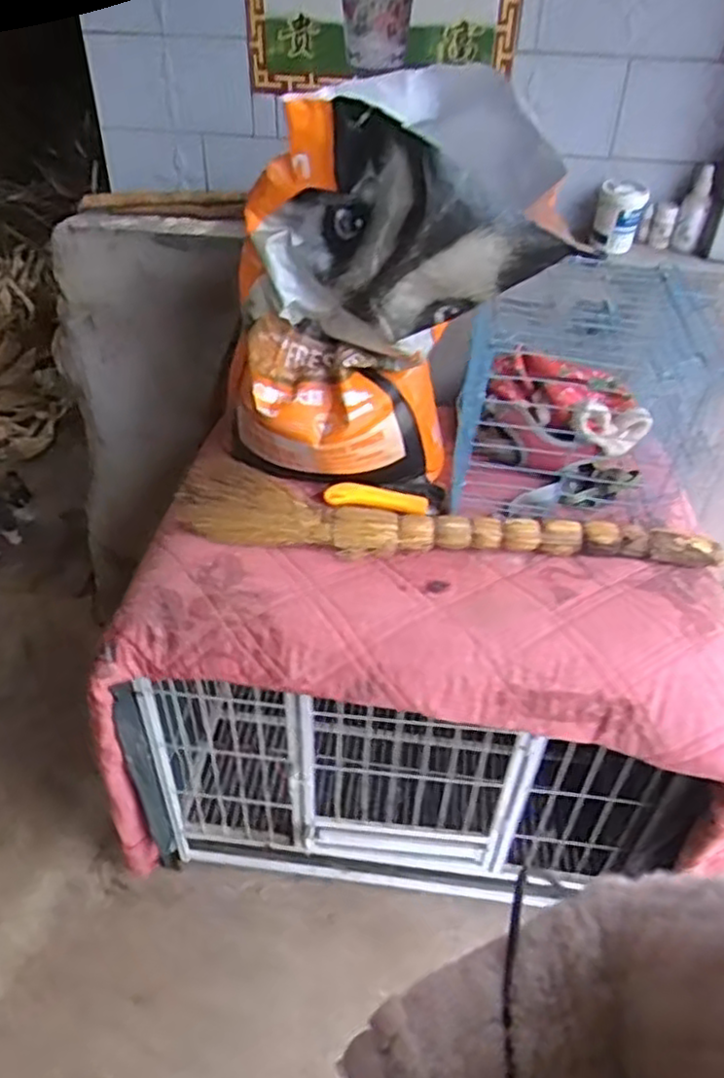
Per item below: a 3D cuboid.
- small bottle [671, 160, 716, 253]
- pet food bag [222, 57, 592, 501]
[{"bbox_3d":[0.507,-0.501,1.093,0.038,0.120,0.035,17,41,17],"label":"small bottle"},{"bbox_3d":[0.016,-0.270,0.903,0.389,0.486,0.164,2,39,-2],"label":"pet food bag"}]

